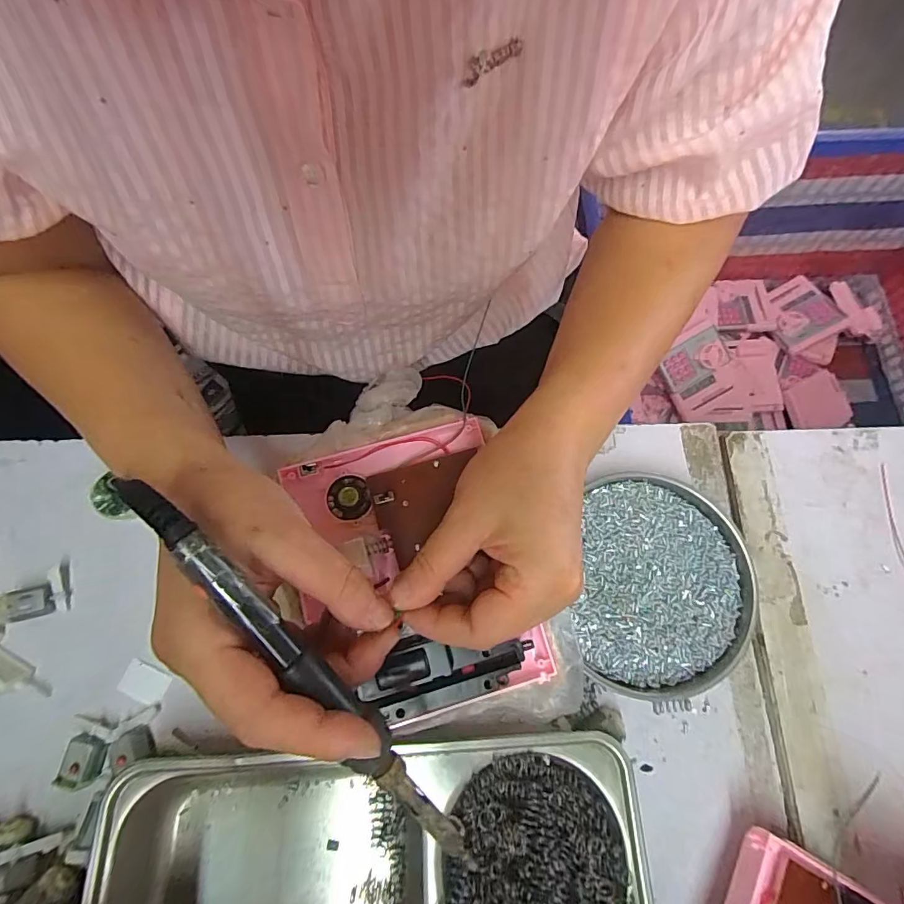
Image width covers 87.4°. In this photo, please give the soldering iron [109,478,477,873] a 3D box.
[{"bbox_3d":[-0.054,0.088,0.184,0.018,0.017,0.202,-39,98,-11],"label":"soldering iron"}]

